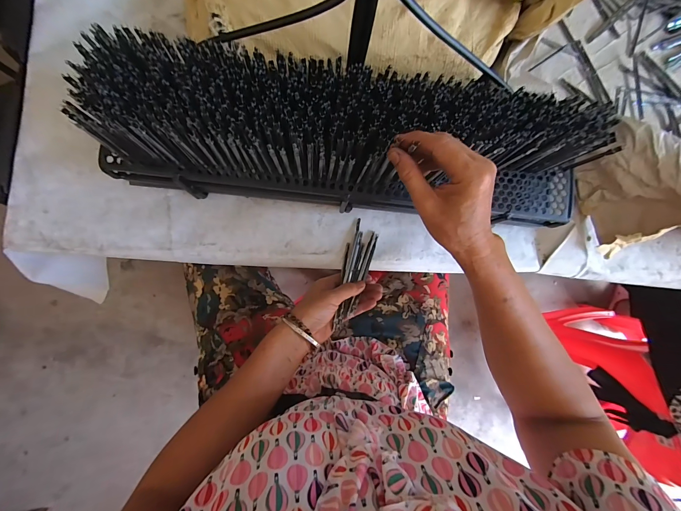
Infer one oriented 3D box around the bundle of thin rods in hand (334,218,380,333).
[{"bbox_3d":[0.020,0.027,0.425,0.041,0.011,0.157,18,70,-4],"label":"bundle of thin rods in hand"}]

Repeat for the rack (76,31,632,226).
[{"bbox_3d":[0.014,-0.136,0.374,0.587,0.154,0.137,3,86,-5],"label":"rack"}]

